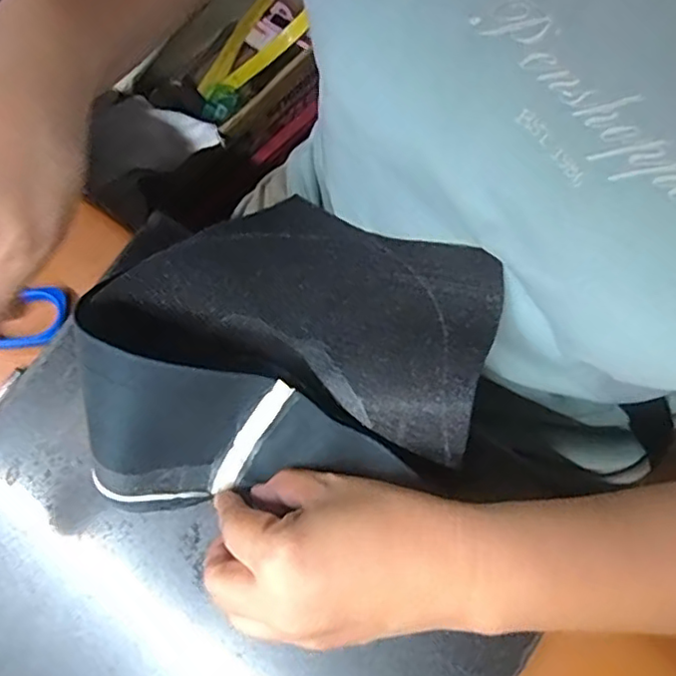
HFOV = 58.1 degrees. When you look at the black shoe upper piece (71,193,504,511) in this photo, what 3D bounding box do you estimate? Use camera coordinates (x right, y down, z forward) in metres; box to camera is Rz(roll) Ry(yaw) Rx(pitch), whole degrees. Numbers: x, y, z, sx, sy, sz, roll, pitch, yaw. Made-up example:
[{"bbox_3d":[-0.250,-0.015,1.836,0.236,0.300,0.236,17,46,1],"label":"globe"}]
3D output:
[{"bbox_3d":[-0.018,-0.001,0.321,0.205,0.101,0.178,-7,77,0],"label":"black shoe upper piece"}]

